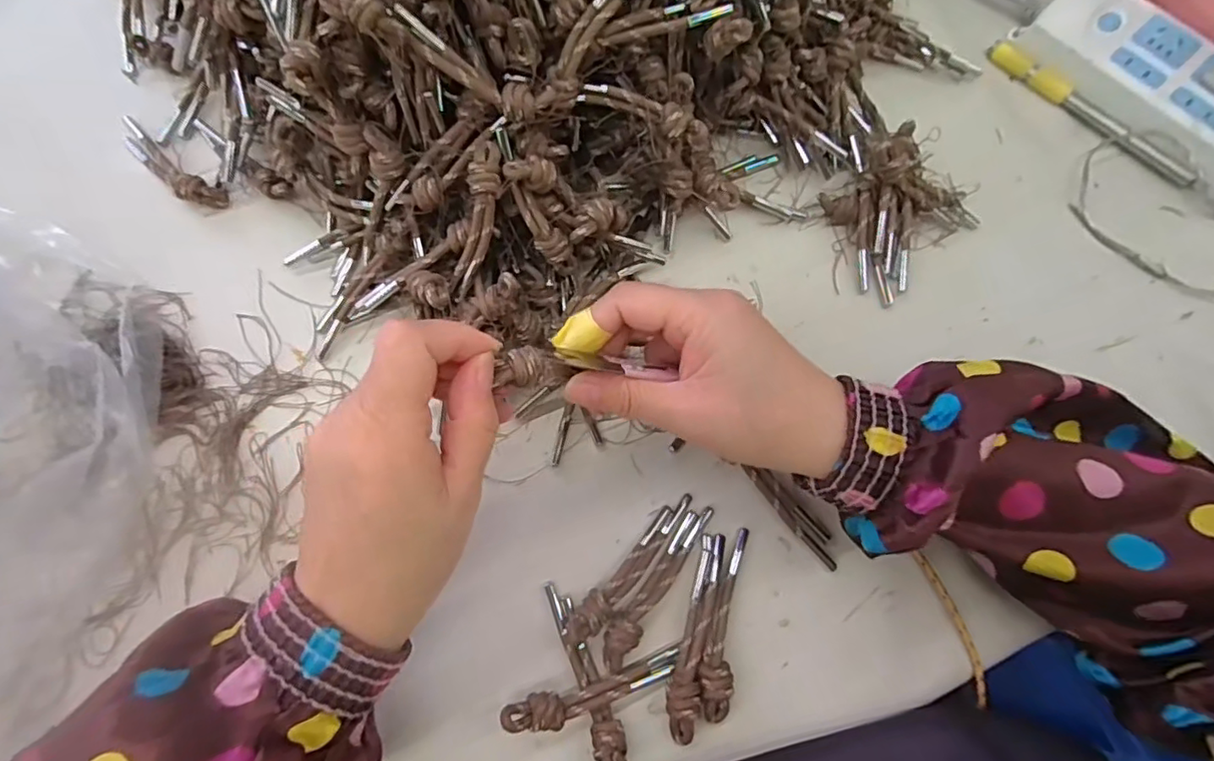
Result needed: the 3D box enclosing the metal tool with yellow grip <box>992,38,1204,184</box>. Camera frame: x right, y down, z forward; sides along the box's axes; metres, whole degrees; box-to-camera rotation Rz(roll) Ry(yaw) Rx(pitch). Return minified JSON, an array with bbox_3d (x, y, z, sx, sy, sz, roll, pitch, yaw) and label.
[{"bbox_3d":[0.313,-0.176,0.387,0.011,0.011,0.146,-40,77,-13],"label":"metal tool with yellow grip"}]

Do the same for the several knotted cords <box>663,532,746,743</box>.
[{"bbox_3d":[0.049,0.119,0.283,0.028,0.013,0.095,13,72,3],"label":"several knotted cords"}]

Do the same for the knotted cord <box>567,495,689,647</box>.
[{"bbox_3d":[0.013,0.089,0.290,0.013,0.020,0.088,41,76,11],"label":"knotted cord"}]

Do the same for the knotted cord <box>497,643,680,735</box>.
[{"bbox_3d":[-0.005,0.143,0.273,0.083,0.015,0.015,-11,72,-19],"label":"knotted cord"}]

